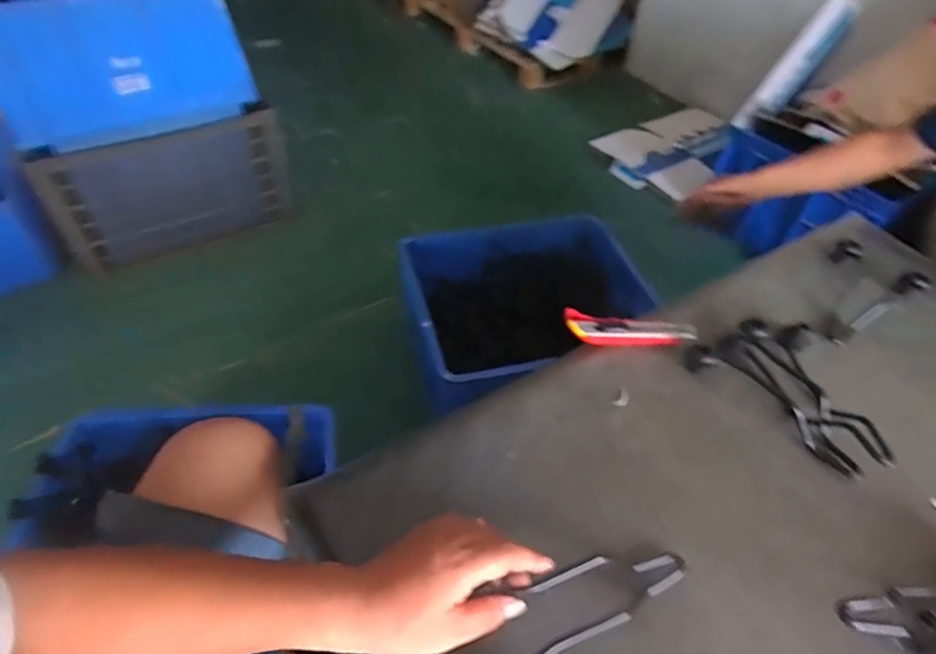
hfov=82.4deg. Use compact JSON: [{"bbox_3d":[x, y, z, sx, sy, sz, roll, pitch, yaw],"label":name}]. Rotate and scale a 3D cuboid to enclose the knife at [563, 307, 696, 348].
[{"bbox_3d":[0.190,0.007,0.627,0.152,0.017,0.041,6,48,0],"label":"knife"}]

